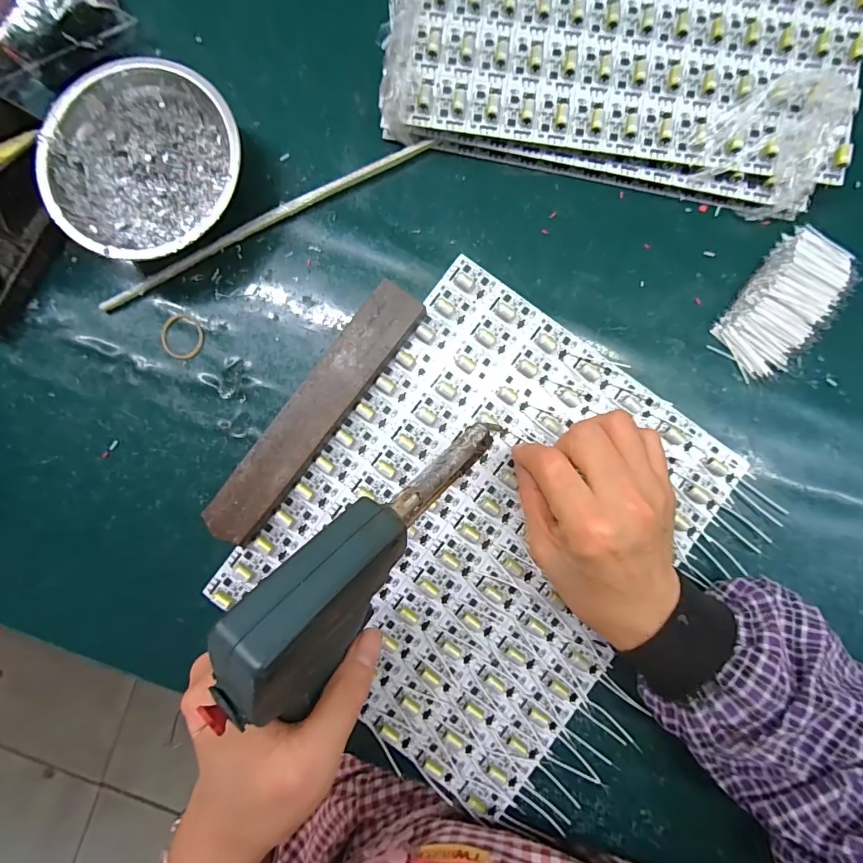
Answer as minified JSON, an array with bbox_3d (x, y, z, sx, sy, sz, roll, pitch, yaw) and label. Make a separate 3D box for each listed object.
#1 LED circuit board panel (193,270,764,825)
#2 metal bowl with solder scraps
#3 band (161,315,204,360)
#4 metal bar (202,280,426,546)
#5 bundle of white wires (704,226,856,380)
[{"bbox_3d":[0.034,0.066,0.284,0.238,0.009,0.285,37,88,2],"label":"LED circuit board panel"},{"bbox_3d":[-0.182,-0.169,0.281,0.119,0.039,0.123,0,88,1],"label":"metal bowl with solder scraps"},{"bbox_3d":[-0.174,-0.066,0.296,0.029,0.004,0.031,0,88,1],"label":"band"},{"bbox_3d":[-0.077,-0.012,0.284,0.035,0.017,0.196,37,88,2],"label":"metal bar"},{"bbox_3d":[0.238,-0.089,0.286,0.051,0.012,0.107,37,88,2],"label":"bundle of white wires"}]

